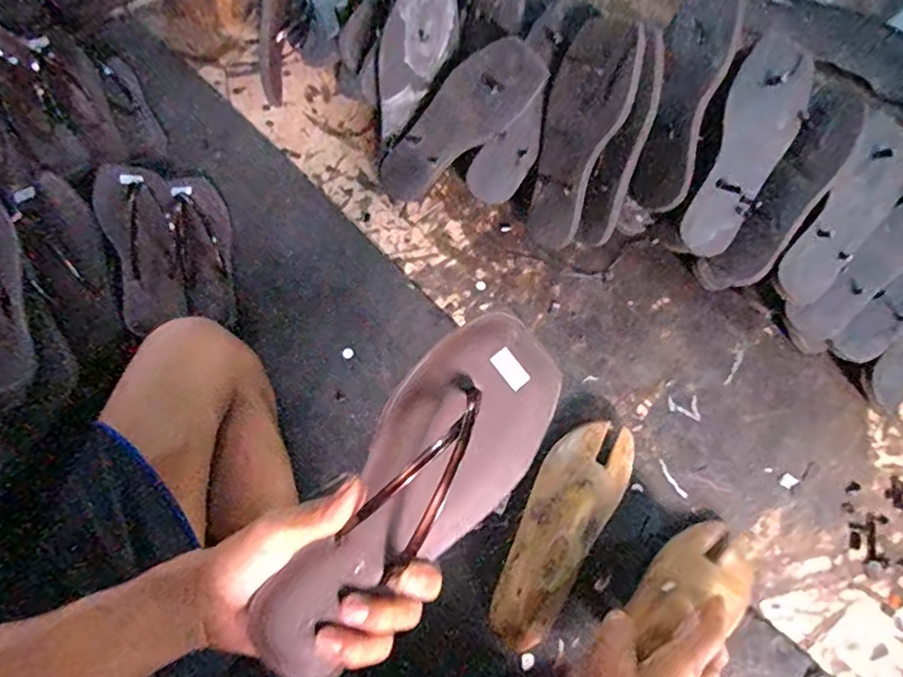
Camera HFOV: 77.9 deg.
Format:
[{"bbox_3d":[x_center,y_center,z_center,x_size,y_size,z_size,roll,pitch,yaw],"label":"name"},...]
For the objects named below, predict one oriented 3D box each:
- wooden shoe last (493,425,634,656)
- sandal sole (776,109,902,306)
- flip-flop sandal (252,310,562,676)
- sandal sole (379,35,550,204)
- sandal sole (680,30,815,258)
[{"bbox_3d":[0.106,0.172,0.524,0.077,0.086,0.226,31,70,11],"label":"wooden shoe last"},{"bbox_3d":[0.429,-0.144,0.607,0.074,0.023,0.241,38,85,-12],"label":"sandal sole"},{"bbox_3d":[-0.026,0.090,0.318,0.082,0.054,0.235,38,83,14],"label":"flip-flop sandal"},{"bbox_3d":[0.002,-0.252,0.659,0.080,0.232,0.025,49,27,-16],"label":"sandal sole"},{"bbox_3d":[0.316,-0.202,0.595,0.076,0.029,0.231,23,96,9],"label":"sandal sole"}]

